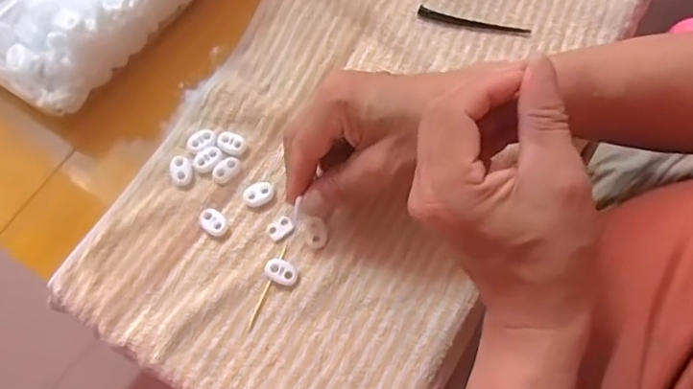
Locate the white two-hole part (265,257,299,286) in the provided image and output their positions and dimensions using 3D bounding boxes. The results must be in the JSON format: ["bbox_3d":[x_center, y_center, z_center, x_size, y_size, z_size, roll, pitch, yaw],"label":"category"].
[{"bbox_3d":[-0.044,0.052,0.368,0.023,0.007,0.015,20,70,7],"label":"white two-hole part"}]

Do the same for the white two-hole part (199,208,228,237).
[{"bbox_3d":[-0.094,0.019,0.382,0.023,0.005,0.015,31,72,11],"label":"white two-hole part"}]

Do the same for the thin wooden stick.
[{"bbox_3d":[-0.053,0.062,0.371,0.004,0.006,0.062,21,70,8],"label":"thin wooden stick"}]

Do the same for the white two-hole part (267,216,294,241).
[{"bbox_3d":[-0.046,0.023,0.380,0.018,0.004,0.013,-38,74,-14],"label":"white two-hole part"}]

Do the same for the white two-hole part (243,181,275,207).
[{"bbox_3d":[-0.062,0.000,0.389,0.021,0.004,0.017,-16,70,-6],"label":"white two-hole part"}]

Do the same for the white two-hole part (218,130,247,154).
[{"bbox_3d":[-0.085,-0.038,0.402,0.021,0.004,0.015,22,70,8],"label":"white two-hole part"}]

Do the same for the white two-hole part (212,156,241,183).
[{"bbox_3d":[-0.086,-0.018,0.393,0.013,0.005,0.022,35,73,12],"label":"white two-hole part"}]

